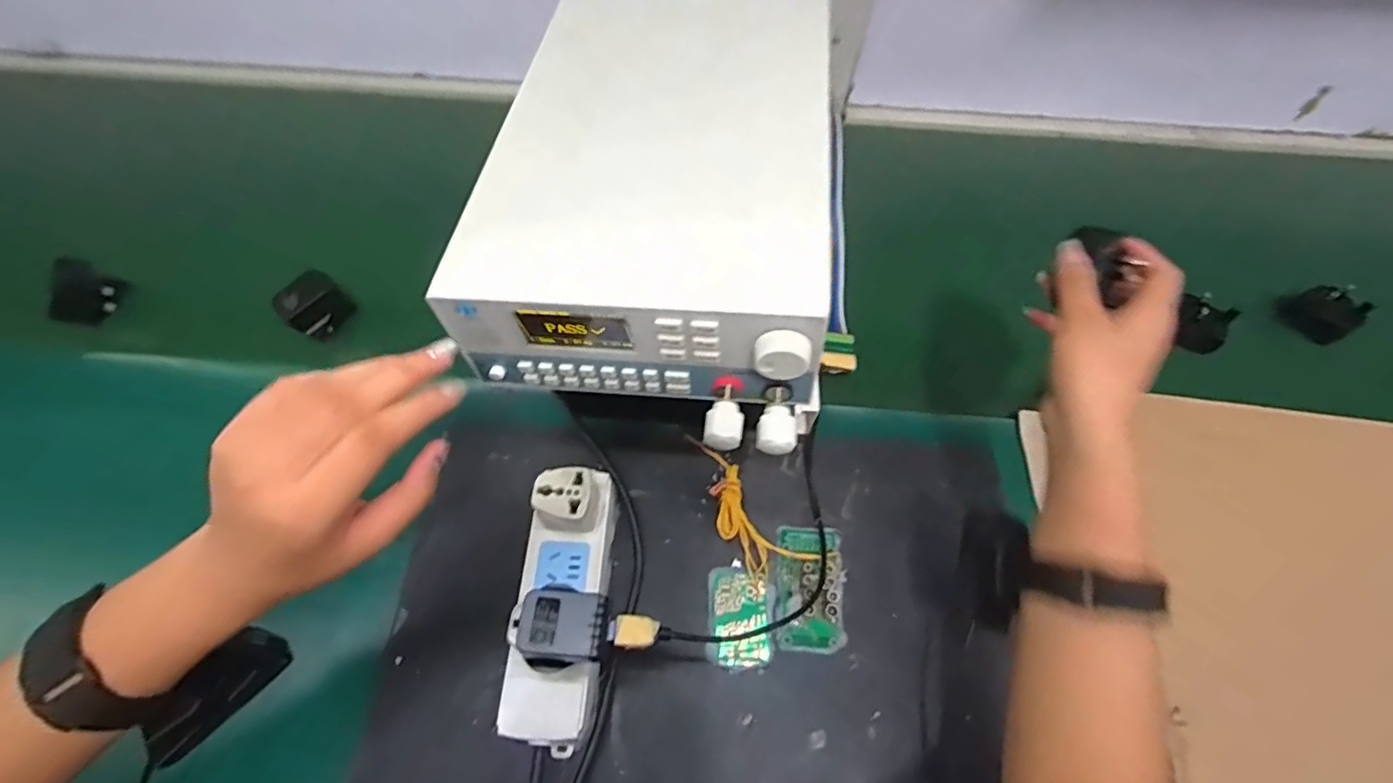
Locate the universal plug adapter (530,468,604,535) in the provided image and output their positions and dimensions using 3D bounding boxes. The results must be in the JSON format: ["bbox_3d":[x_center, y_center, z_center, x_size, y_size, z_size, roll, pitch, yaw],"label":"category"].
[{"bbox_3d":[-0.088,0.074,0.411,0.042,0.031,0.036,-1,59,-2],"label":"universal plug adapter"}]

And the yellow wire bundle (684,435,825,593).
[{"bbox_3d":[0.031,0.090,0.447,0.045,0.015,0.128,-34,65,-19],"label":"yellow wire bundle"}]

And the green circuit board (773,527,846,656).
[{"bbox_3d":[0.081,0.136,0.423,0.048,0.015,0.084,4,59,1],"label":"green circuit board"}]

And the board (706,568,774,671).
[{"bbox_3d":[0.031,0.156,0.416,0.043,0.010,0.064,4,59,2],"label":"board"}]

